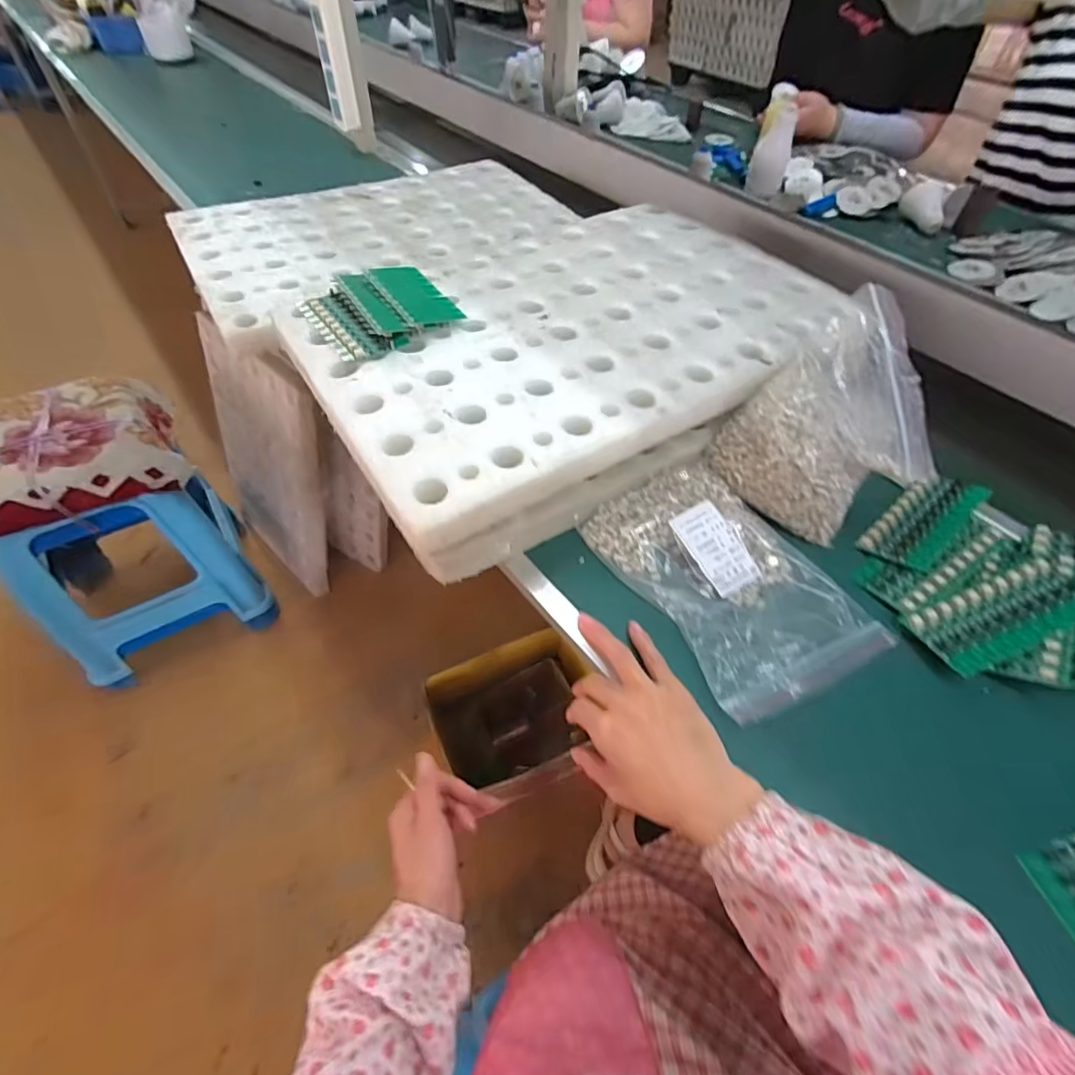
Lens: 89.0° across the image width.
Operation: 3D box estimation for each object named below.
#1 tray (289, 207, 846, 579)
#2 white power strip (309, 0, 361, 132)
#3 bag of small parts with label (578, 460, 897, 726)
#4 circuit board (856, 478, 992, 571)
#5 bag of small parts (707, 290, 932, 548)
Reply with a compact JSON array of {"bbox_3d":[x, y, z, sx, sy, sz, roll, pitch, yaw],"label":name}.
[{"bbox_3d":[0.035,-0.212,0.593,0.536,0.060,0.360,-29,57,-23],"label":"tray"},{"bbox_3d":[-0.375,-0.897,1.007,0.053,0.225,0.035,-14,53,-13],"label":"white power strip"},{"bbox_3d":[0.164,0.028,0.473,0.164,0.029,0.226,-23,55,-19],"label":"bag of small parts with label"},{"bbox_3d":[0.366,-0.018,0.519,0.131,0.008,0.058,-35,43,-21],"label":"circuit board"},{"bbox_3d":[0.248,-0.098,0.482,0.127,0.153,0.137,-10,52,-10],"label":"bag of small parts"}]

